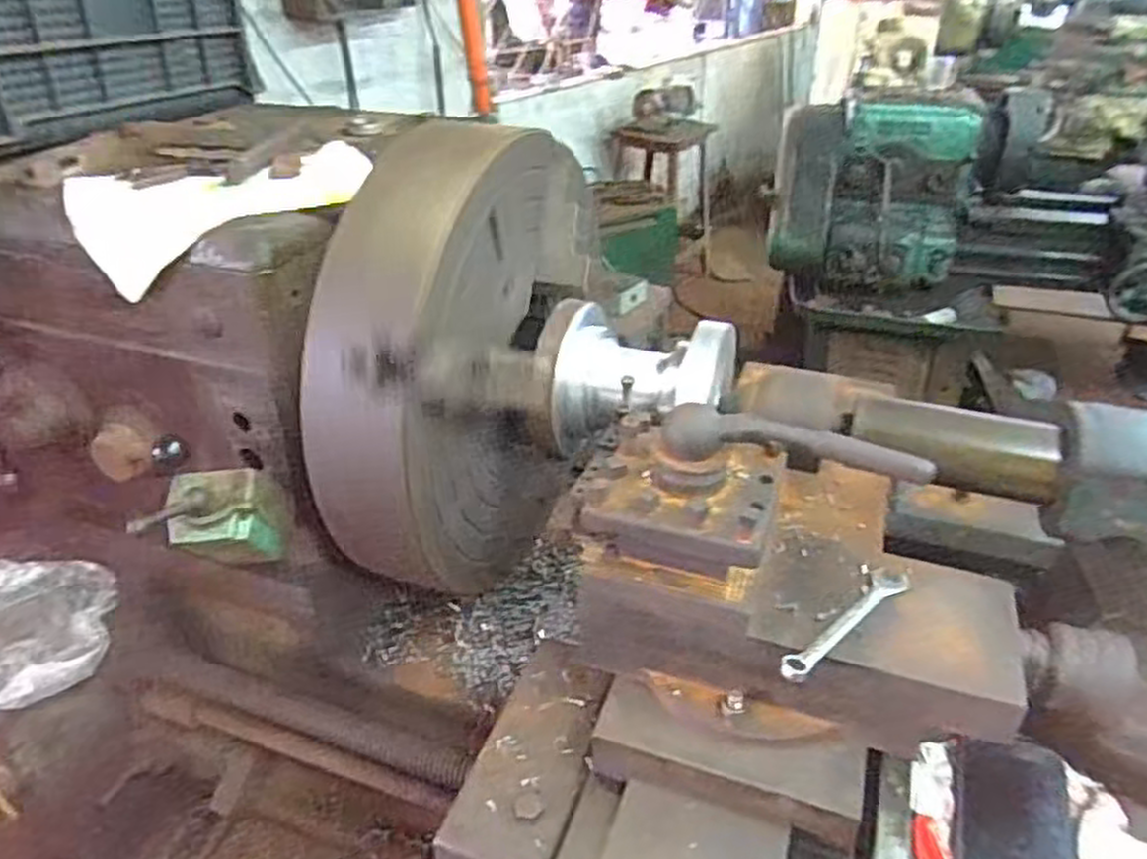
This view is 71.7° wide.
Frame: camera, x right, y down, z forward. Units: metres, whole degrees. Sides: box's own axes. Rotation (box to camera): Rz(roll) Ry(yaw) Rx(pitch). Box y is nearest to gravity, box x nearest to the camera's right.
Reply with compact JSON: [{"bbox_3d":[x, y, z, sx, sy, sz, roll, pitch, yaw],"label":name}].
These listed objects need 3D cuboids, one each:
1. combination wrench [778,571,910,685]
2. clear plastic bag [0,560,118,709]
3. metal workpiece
[{"bbox_3d":[0.214,0.150,0.622,0.162,0.012,0.026,-26,41,-34],"label":"combination wrench"},{"bbox_3d":[-0.636,0.227,0.913,0.208,0.044,0.208,2,33,4],"label":"clear plastic bag"},{"bbox_3d":[0.066,-0.051,0.809,0.197,0.129,0.141,4,33,7],"label":"metal workpiece"}]

